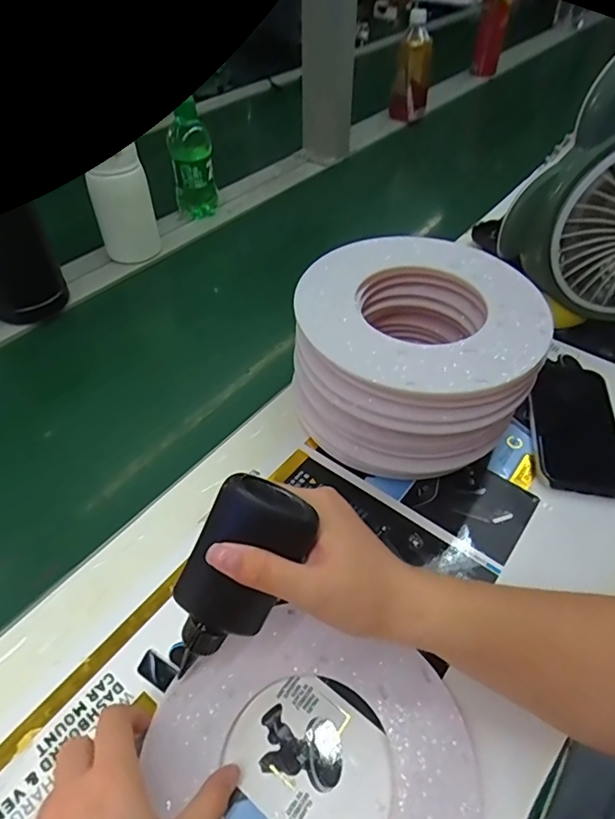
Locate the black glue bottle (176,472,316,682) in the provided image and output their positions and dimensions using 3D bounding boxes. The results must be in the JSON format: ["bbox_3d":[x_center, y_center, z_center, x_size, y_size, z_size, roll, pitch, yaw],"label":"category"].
[{"bbox_3d":[-0.043,0.097,0.294,0.041,0.120,0.047,-5,39,-47],"label":"black glue bottle"}]

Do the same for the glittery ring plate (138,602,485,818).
[{"bbox_3d":[0.008,0.214,0.305,0.177,0.013,0.183,1,46,-1],"label":"glittery ring plate"}]

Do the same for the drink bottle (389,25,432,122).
[{"bbox_3d":[0.232,-0.734,1.137,0.079,0.161,0.064,6,46,4],"label":"drink bottle"}]

